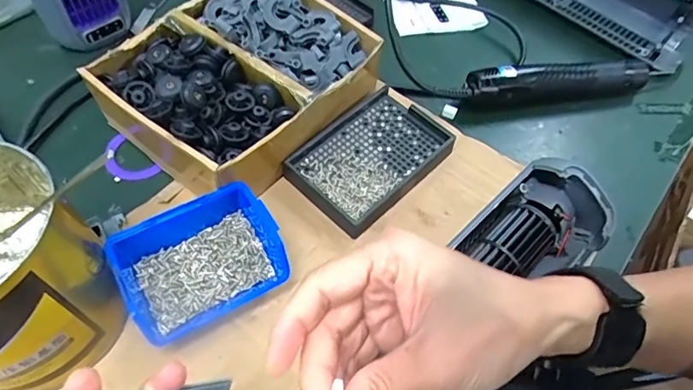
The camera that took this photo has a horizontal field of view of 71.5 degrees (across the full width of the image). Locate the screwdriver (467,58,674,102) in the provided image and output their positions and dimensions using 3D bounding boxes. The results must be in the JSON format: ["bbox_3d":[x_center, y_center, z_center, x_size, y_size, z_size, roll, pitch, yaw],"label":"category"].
[{"bbox_3d":[0.245,-0.129,0.525,0.250,0.043,0.042,-8,58,-10],"label":"screwdriver"}]

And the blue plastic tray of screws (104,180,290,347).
[{"bbox_3d":[-0.107,0.049,0.357,0.112,0.042,0.086,-25,62,-19],"label":"blue plastic tray of screws"}]

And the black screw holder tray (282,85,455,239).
[{"bbox_3d":[0.022,-0.035,0.442,0.138,0.022,0.092,-39,68,-25],"label":"black screw holder tray"}]

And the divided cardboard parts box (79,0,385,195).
[{"bbox_3d":[-0.091,-0.110,0.438,0.174,0.066,0.213,37,61,18],"label":"divided cardboard parts box"}]

